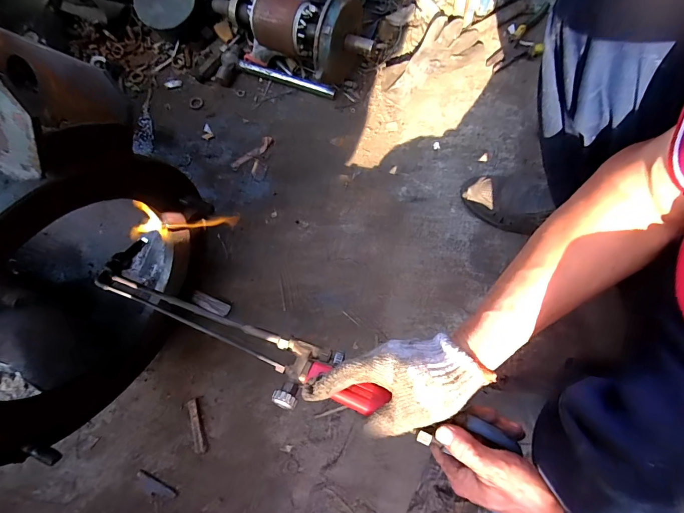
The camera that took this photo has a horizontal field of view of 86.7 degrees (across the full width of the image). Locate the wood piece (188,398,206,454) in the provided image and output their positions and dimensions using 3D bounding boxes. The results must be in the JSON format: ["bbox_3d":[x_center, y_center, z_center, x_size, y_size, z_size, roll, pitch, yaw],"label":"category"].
[{"bbox_3d":[-0.242,0.282,0.605,0.016,0.007,0.085,-16,76,-4],"label":"wood piece"}]

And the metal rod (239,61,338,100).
[{"bbox_3d":[-0.116,-0.376,0.766,0.212,0.019,0.024,20,76,5],"label":"metal rod"}]

